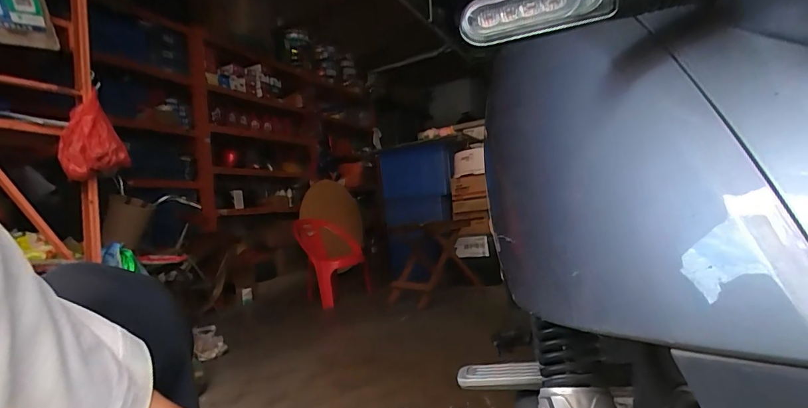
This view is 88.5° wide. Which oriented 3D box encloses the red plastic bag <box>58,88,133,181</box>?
[{"bbox_3d":[-0.968,-0.209,1.291,0.153,0.249,0.095,-5,-2,-4],"label":"red plastic bag"}]

